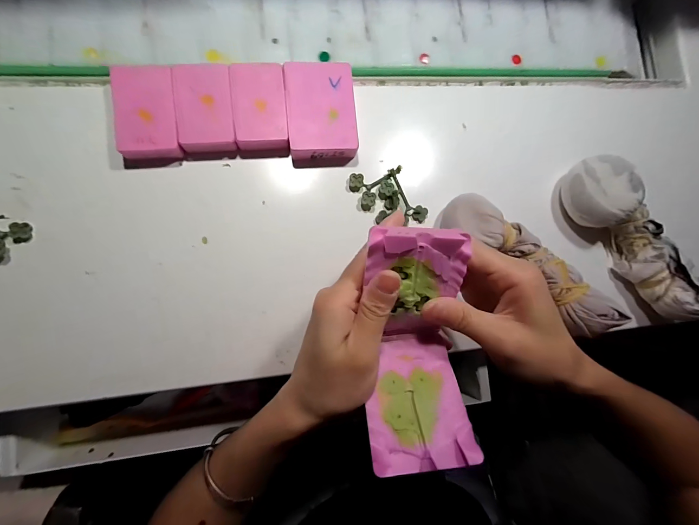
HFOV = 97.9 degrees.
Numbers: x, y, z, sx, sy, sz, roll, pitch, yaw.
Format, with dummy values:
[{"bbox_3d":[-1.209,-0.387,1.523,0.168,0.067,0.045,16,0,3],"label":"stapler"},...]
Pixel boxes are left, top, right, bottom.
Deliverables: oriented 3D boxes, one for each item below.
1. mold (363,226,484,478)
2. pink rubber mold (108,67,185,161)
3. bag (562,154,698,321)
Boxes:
[{"bbox_3d":[0.039,0.046,0.185,0.058,0.052,0.130,-2,93,-8],"label":"mold"},{"bbox_3d":[-0.160,-0.119,0.241,0.044,0.012,0.072,-8,86,-9],"label":"pink rubber mold"},{"bbox_3d":[0.259,-0.021,0.280,0.048,0.050,0.166,-33,90,-9],"label":"bag"}]

